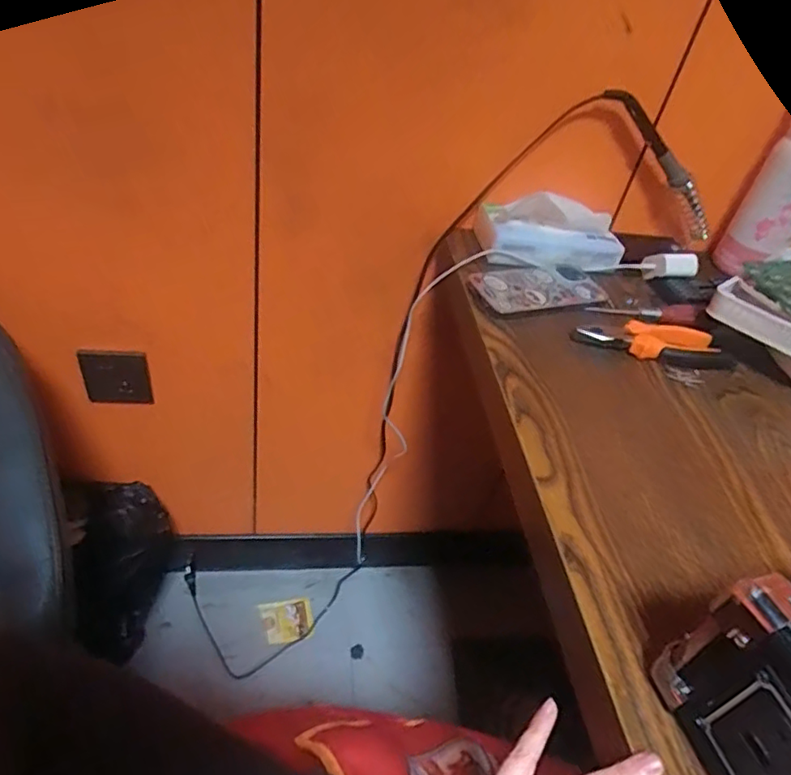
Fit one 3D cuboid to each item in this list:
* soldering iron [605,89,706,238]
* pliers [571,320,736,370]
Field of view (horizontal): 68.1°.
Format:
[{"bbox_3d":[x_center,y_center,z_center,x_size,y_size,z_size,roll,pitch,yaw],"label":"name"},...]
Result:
[{"bbox_3d":[0.296,-0.239,0.636,0.026,0.218,0.030,-30,31,30],"label":"soldering iron"},{"bbox_3d":[0.245,-0.040,0.555,0.150,0.032,0.040,5,42,-8],"label":"pliers"}]

